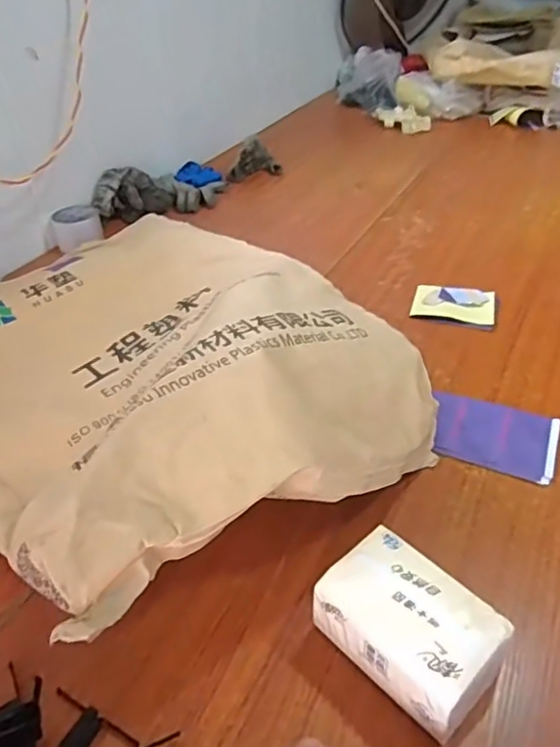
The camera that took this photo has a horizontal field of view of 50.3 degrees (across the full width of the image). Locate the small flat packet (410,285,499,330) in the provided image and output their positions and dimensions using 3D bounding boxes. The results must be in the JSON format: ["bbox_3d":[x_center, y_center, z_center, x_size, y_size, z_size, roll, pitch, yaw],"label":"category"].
[{"bbox_3d":[0.267,-0.106,0.910,0.123,0.011,0.090,9,40,14],"label":"small flat packet"}]

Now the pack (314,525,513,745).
[{"bbox_3d":[0.104,0.206,0.482,0.086,0.081,0.135,-31,46,-30],"label":"pack"}]

